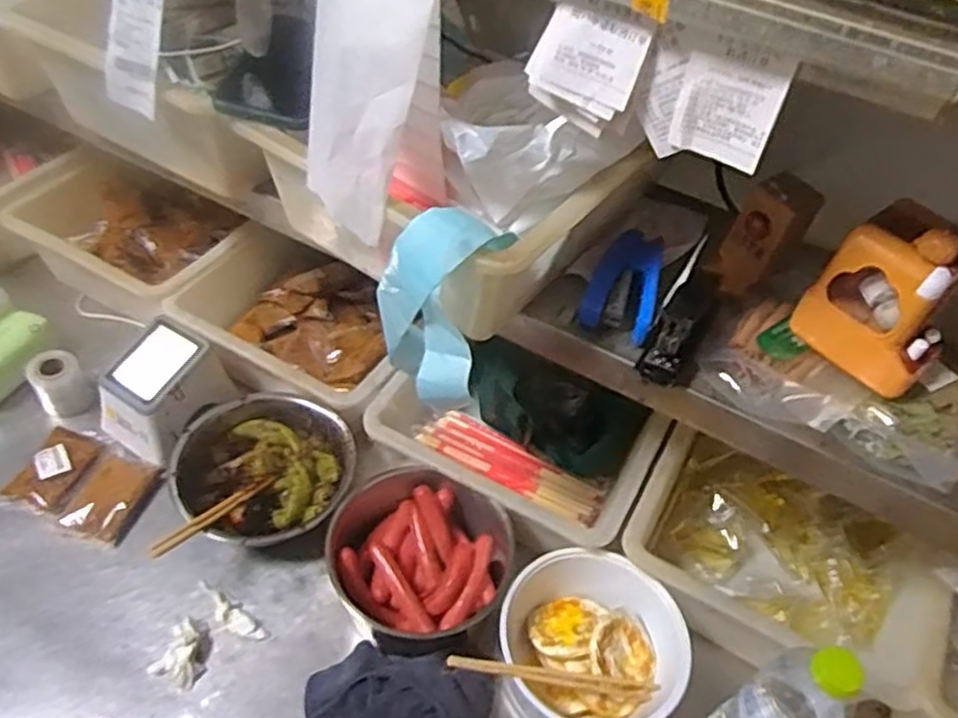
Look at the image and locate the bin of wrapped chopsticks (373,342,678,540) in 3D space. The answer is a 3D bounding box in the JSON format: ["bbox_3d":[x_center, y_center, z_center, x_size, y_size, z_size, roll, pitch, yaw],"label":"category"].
[{"bbox_3d":[0.045,0.079,0.809,0.286,0.081,0.213,23,50,15],"label":"bin of wrapped chopsticks"}]

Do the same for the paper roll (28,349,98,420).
[{"bbox_3d":[-0.485,0.024,0.846,0.058,0.061,0.059,-29,57,-28],"label":"paper roll"}]

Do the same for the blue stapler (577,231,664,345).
[{"bbox_3d":[0.124,-0.066,0.617,0.057,0.022,0.114,17,48,9],"label":"blue stapler"}]

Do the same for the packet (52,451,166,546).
[{"bbox_3d":[-0.390,0.147,0.778,0.075,0.010,0.090,20,49,11],"label":"packet"}]

